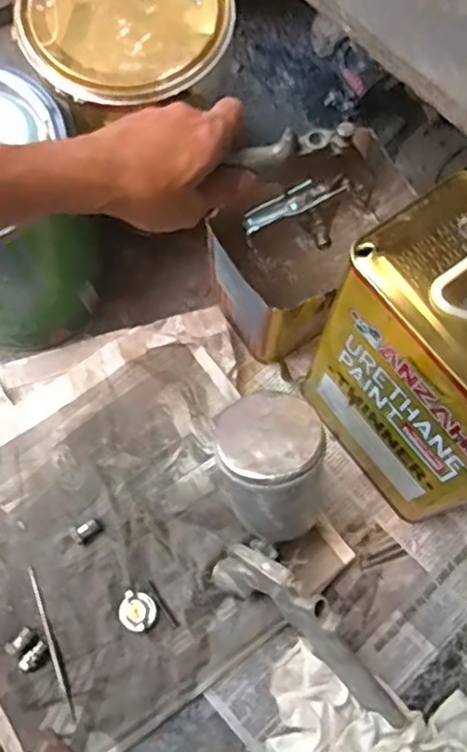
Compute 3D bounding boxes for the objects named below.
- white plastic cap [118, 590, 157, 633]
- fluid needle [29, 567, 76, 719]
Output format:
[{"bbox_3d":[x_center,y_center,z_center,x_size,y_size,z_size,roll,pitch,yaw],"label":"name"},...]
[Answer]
[{"bbox_3d":[-0.081,0.199,0.538,0.030,0.020,0.030,1,69,-1],"label":"white plastic cap"},{"bbox_3d":[-0.155,0.224,0.537,0.005,0.004,0.128,-20,71,-9],"label":"fluid needle"}]

